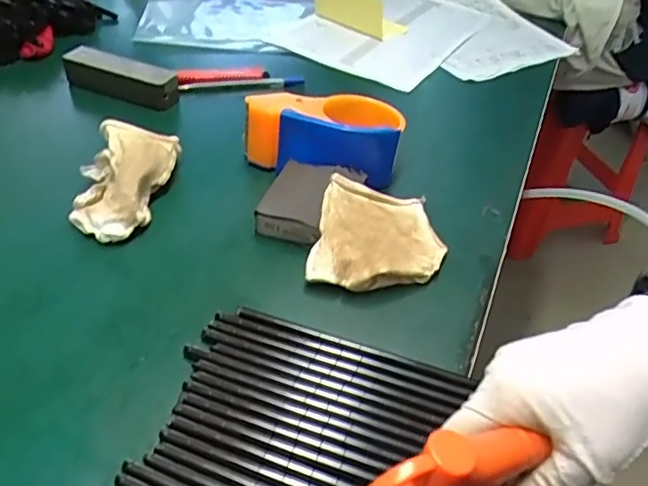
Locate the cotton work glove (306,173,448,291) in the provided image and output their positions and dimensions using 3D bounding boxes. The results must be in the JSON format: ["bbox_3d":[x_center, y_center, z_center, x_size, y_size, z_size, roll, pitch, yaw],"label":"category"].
[{"bbox_3d":[0.043,-0.008,0.435,0.093,0.033,0.105,8,42,5],"label":"cotton work glove"}]

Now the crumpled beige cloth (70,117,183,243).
[{"bbox_3d":[-0.164,-0.052,0.462,0.068,0.046,0.115,8,42,1],"label":"crumpled beige cloth"}]

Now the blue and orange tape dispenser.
[{"bbox_3d":[0.001,-0.097,0.514,0.133,0.062,0.076,13,42,7],"label":"blue and orange tape dispenser"}]

